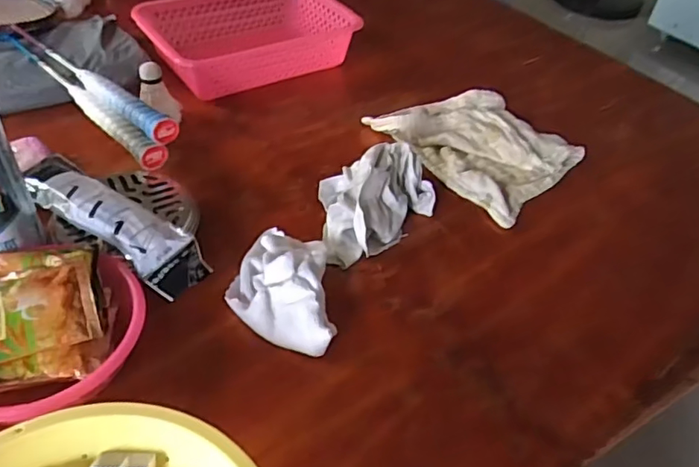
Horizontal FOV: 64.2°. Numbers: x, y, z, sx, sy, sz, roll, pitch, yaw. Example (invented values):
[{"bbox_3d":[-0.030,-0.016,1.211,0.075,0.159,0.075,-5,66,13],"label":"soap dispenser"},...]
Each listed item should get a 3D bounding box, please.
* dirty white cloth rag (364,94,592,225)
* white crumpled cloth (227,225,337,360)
[{"bbox_3d":[0.174,-0.129,0.755,0.188,0.026,0.238,-31,55,-31],"label":"dirty white cloth rag"},{"bbox_3d":[-0.070,0.043,0.543,0.097,0.046,0.163,-2,45,-8],"label":"white crumpled cloth"}]

